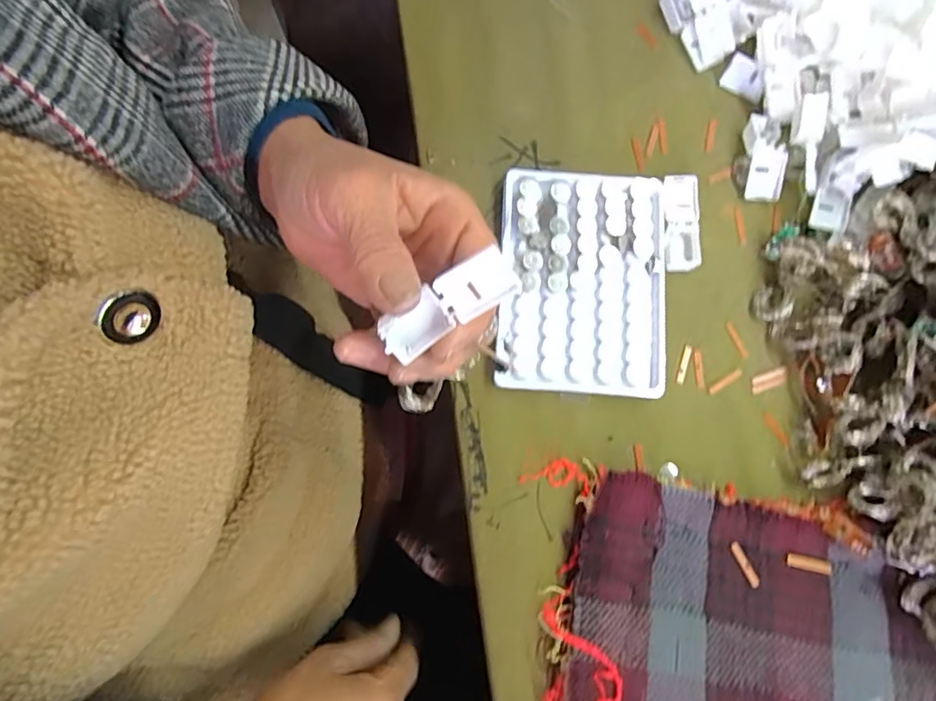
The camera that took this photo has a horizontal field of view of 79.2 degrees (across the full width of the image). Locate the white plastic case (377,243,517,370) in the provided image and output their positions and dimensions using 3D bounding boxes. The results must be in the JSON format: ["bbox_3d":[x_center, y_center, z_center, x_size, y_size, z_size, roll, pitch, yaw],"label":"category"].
[{"bbox_3d":[-0.008,-0.015,0.209,0.056,0.012,0.019,-32,113,25],"label":"white plastic case"}]

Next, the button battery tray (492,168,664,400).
[{"bbox_3d":[0.065,-0.040,0.329,0.093,0.015,0.130,4,79,1],"label":"button battery tray"}]

